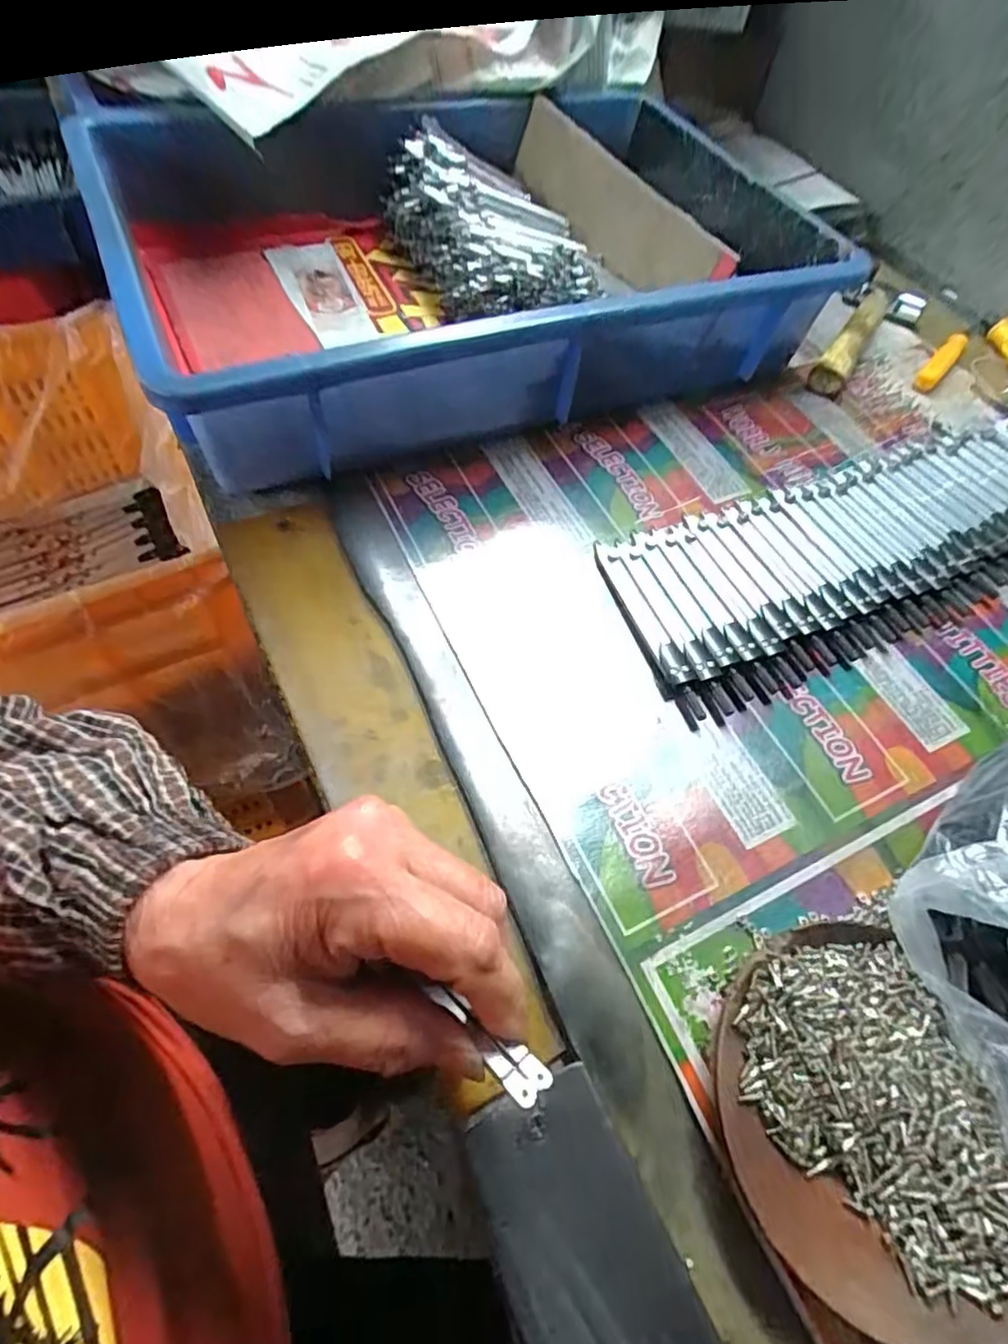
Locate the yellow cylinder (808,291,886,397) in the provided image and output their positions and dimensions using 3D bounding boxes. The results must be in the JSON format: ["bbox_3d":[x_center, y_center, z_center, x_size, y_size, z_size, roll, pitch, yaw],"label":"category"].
[{"bbox_3d":[0.260,-0.250,0.476,0.024,0.020,0.141,28,59,15],"label":"yellow cylinder"}]

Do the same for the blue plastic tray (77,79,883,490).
[{"bbox_3d":[-0.024,-0.279,0.432,0.417,0.100,0.300,-20,60,-16],"label":"blue plastic tray"}]

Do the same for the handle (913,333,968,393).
[{"bbox_3d":[0.331,-0.235,0.478,0.015,0.018,0.080,35,61,19],"label":"handle"}]

